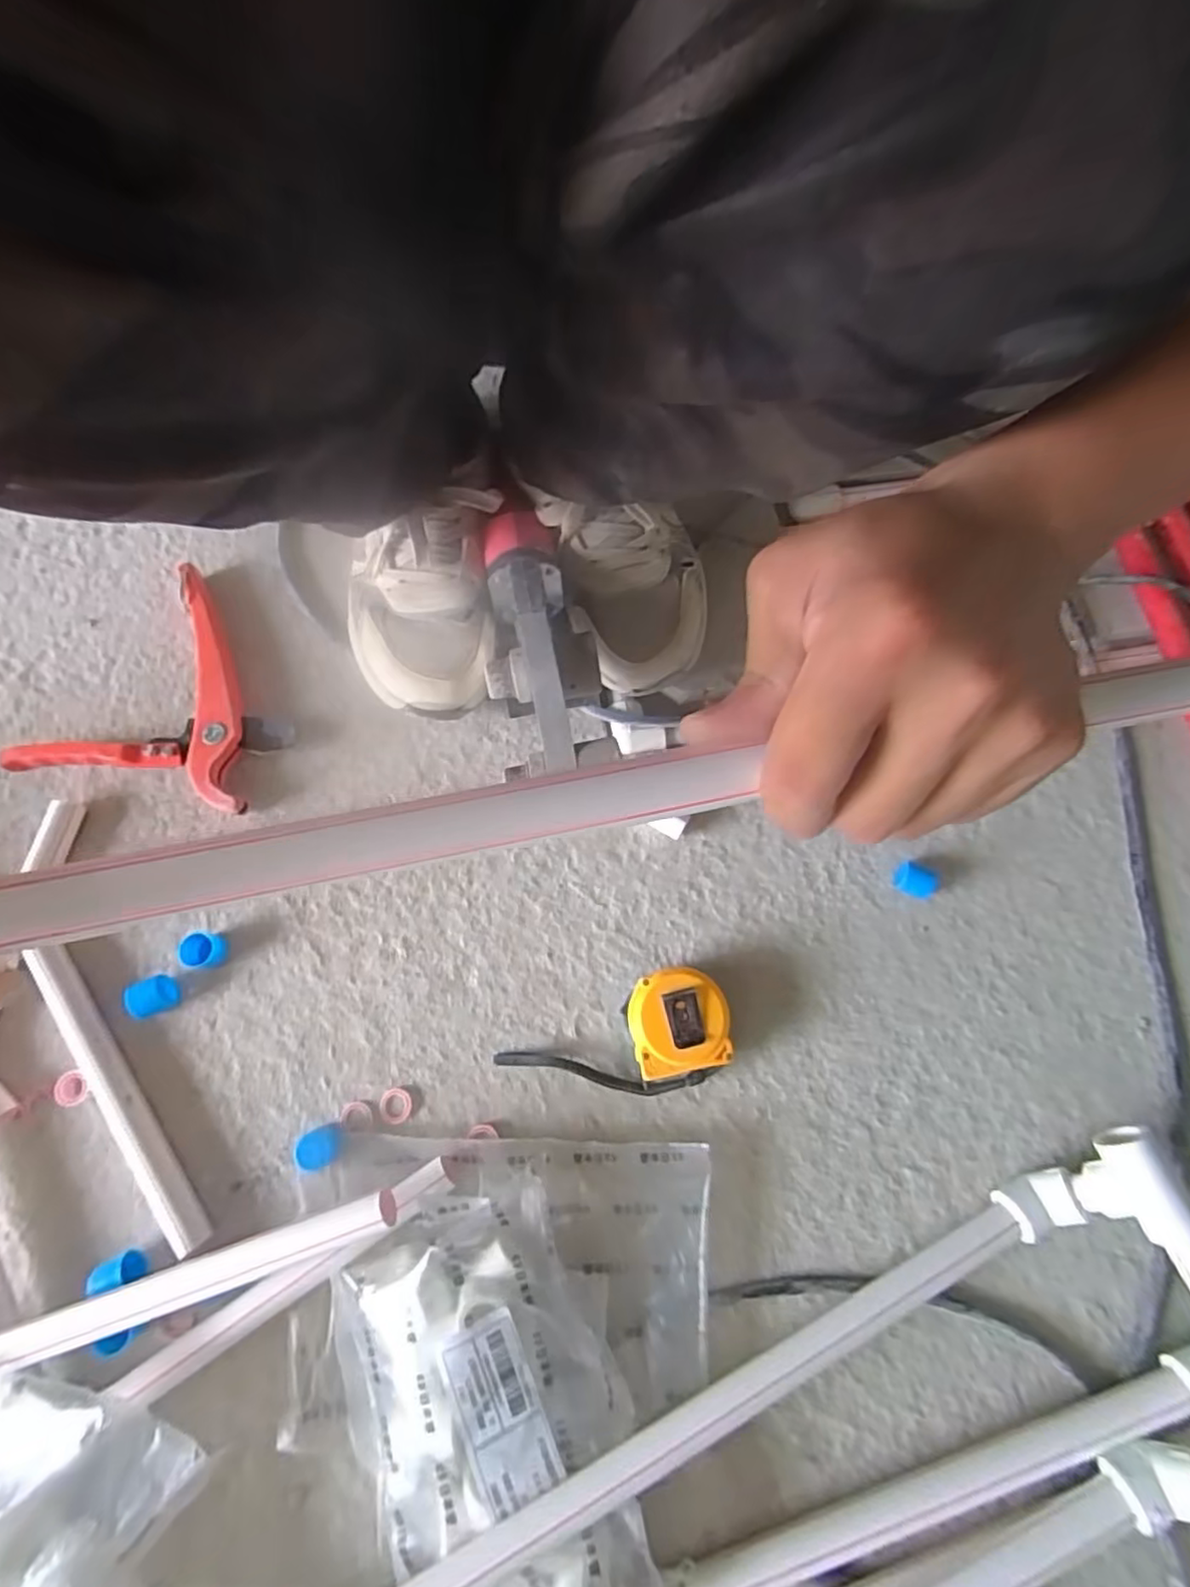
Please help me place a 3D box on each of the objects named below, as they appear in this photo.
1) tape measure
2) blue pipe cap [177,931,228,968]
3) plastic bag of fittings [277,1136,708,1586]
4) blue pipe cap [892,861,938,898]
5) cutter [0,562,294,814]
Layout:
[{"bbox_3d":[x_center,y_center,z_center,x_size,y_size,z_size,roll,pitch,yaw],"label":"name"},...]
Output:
[{"bbox_3d":[0.014,0.165,0.430,0.152,0.041,0.072,-21,74,-7],"label":"tape measure"},{"bbox_3d":[-0.262,0.105,0.451,0.027,0.016,0.023,8,72,1],"label":"blue pipe cap"},{"bbox_3d":[-0.054,0.338,0.369,0.240,0.049,0.260,1,72,-1],"label":"plastic bag of fittings"},{"bbox_3d":[0.224,0.060,0.473,0.024,0.024,0.019,31,74,8],"label":"blue pipe cap"},{"bbox_3d":[-0.308,-0.059,0.503,0.172,0.025,0.190,31,74,8],"label":"cutter"}]

